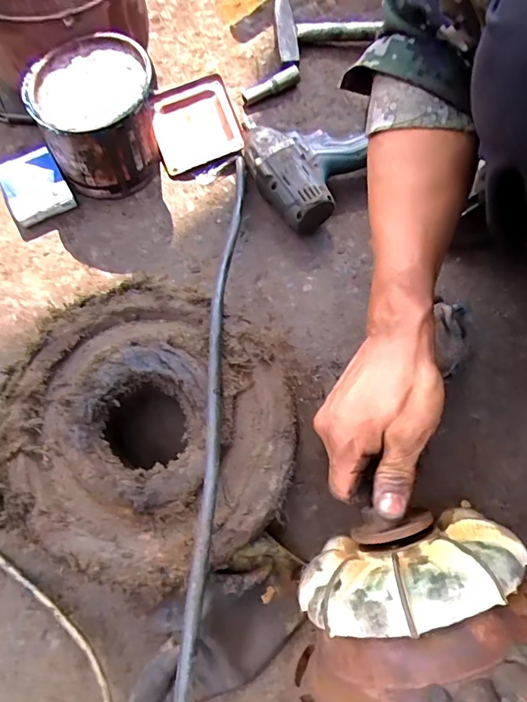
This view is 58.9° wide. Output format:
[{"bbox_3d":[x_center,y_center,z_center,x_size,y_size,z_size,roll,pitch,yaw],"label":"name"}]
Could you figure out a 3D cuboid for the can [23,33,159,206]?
[{"bbox_3d":[-0.178,-0.251,0.521,0.126,0.112,0.114,-17,72,-8],"label":"can"}]

